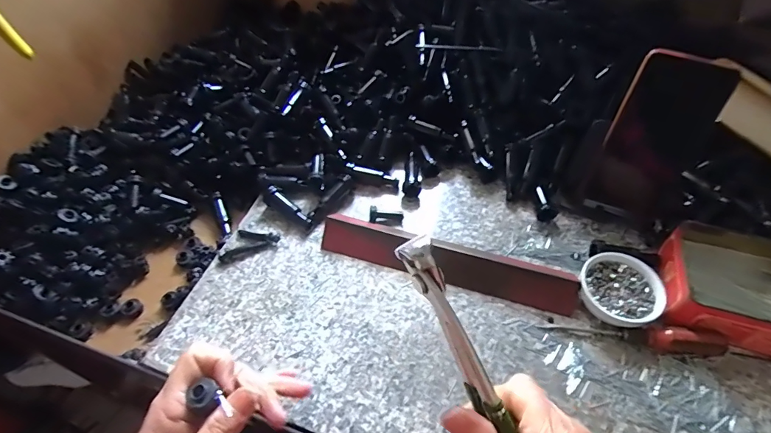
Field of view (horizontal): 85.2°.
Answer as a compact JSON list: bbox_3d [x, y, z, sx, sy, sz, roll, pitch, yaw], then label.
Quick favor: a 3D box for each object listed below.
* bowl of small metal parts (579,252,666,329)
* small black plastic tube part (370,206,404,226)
[{"bbox_3d":[0.223,0.072,0.401,0.069,0.027,0.071,-1,51,1],"label":"bowl of small metal parts"},{"bbox_3d":[0.001,0.000,0.475,0.038,0.011,0.016,9,50,-12],"label":"small black plastic tube part"}]

